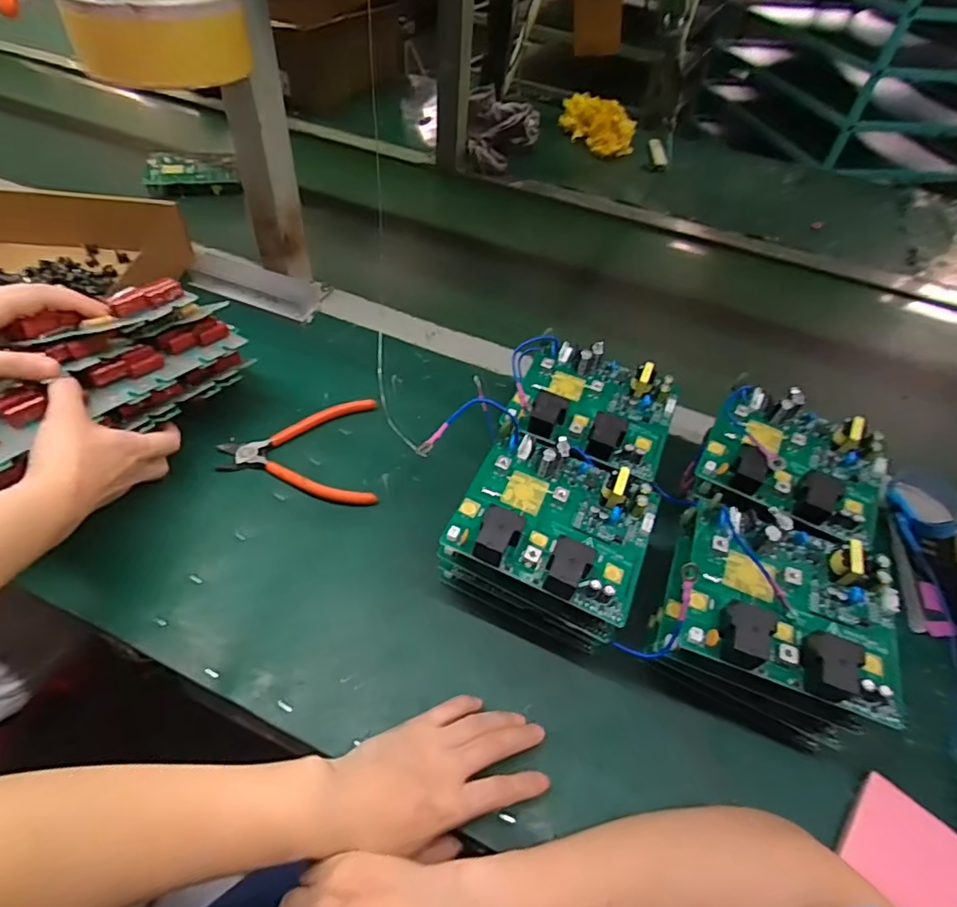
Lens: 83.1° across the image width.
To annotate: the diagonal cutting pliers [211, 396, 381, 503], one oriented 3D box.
[{"bbox_3d":[-0.165,-0.002,0.498,0.137,0.011,0.121,-2,49,-8],"label":"diagonal cutting pliers"}]

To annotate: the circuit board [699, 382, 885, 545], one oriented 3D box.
[{"bbox_3d":[0.257,0.004,0.440,0.135,0.043,0.112,26,52,16],"label":"circuit board"}]

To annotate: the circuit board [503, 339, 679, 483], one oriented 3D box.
[{"bbox_3d":[0.096,-0.043,0.453,0.133,0.026,0.126,19,50,10],"label":"circuit board"}]

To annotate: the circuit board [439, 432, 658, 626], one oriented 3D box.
[{"bbox_3d":[0.059,0.037,0.382,0.128,0.030,0.124,21,50,12],"label":"circuit board"}]

